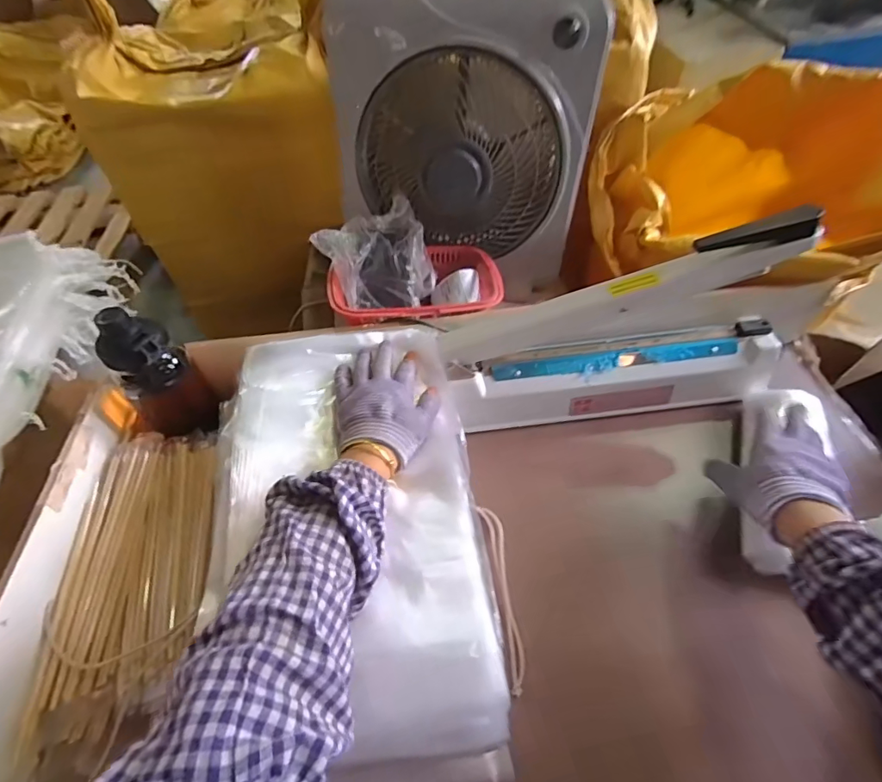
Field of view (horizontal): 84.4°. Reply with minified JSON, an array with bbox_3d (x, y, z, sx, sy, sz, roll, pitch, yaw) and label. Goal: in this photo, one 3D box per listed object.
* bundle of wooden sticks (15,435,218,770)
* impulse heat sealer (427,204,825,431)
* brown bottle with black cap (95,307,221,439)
[{"bbox_3d":[-0.304,0.186,0.504,0.146,0.047,0.314,-7,53,-1],"label":"bundle of wooden sticks"},{"bbox_3d":[0.244,-0.065,0.563,0.480,0.208,0.098,-6,53,0],"label":"impulse heat sealer"},{"bbox_3d":[-0.325,-0.018,0.556,0.081,0.170,0.066,-17,54,-8],"label":"brown bottle with black cap"}]

